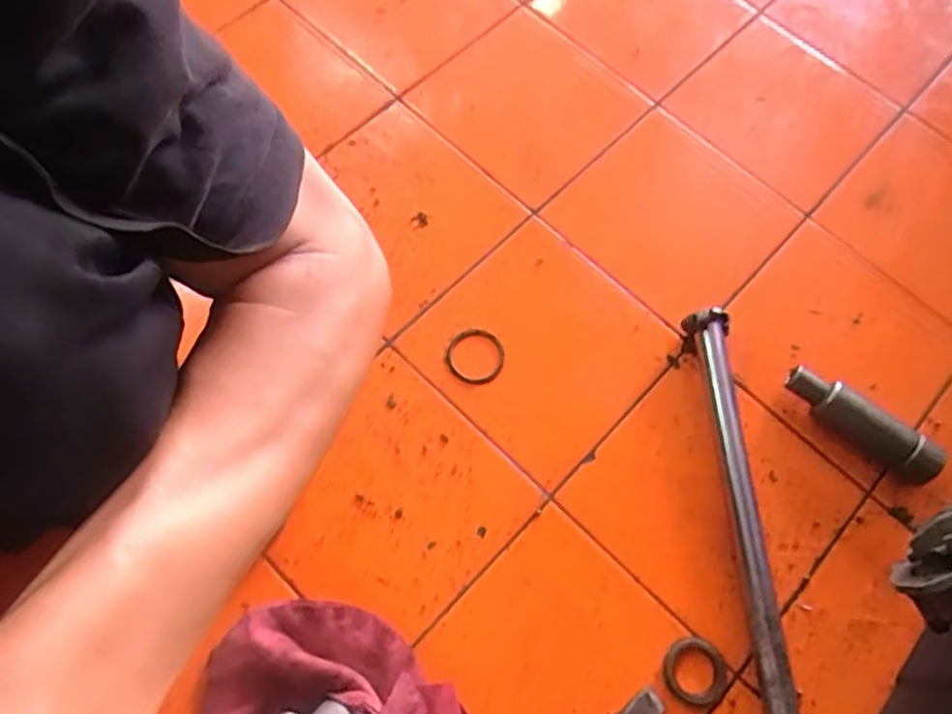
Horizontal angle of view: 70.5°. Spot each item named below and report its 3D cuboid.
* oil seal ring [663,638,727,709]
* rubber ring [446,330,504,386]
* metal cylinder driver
[{"bbox_3d":[0.174,0.250,0.535,0.050,0.004,0.048,1,68,-2],"label":"oil seal ring"},{"bbox_3d":[-0.001,0.000,0.623,0.053,0.004,0.052,2,77,-7],"label":"rubber ring"},{"bbox_3d":[0.345,0.063,0.607,0.143,0.042,0.033,32,70,10],"label":"metal cylinder driver"}]

